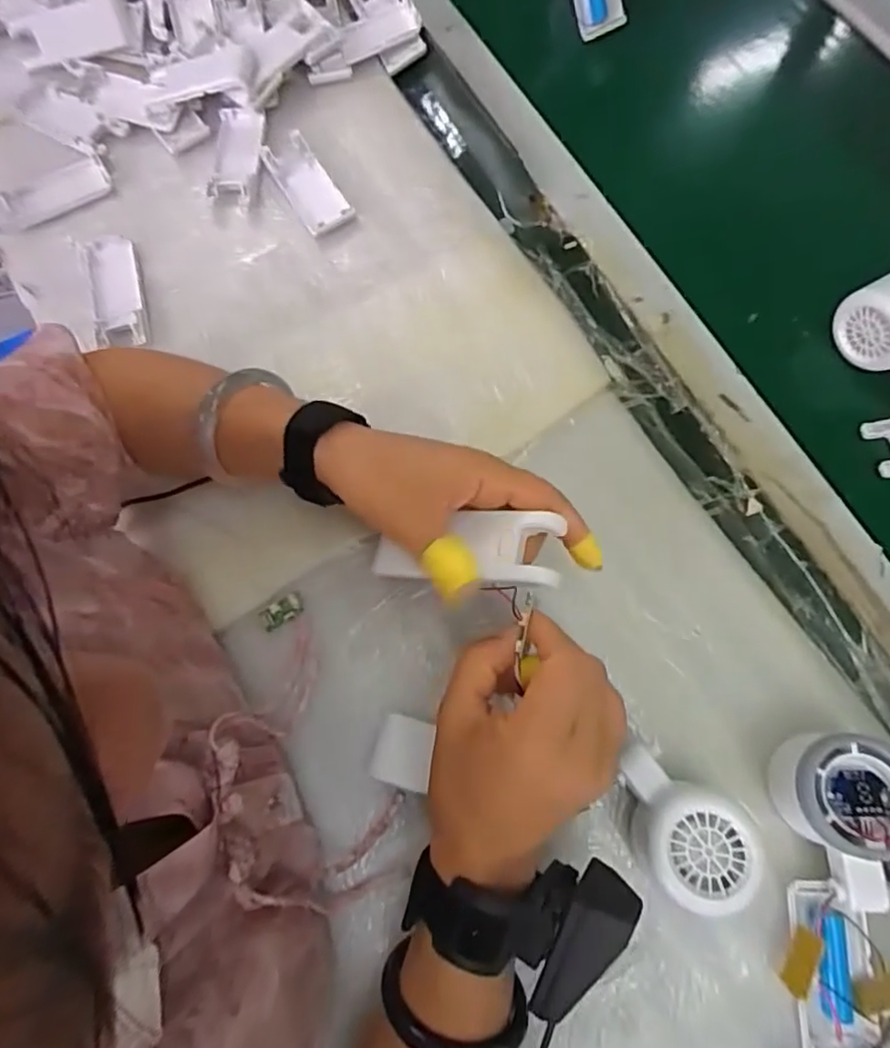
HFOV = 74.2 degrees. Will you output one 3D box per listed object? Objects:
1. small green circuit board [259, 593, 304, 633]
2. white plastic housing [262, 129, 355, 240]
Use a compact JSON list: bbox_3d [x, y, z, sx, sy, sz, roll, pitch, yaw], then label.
[{"bbox_3d":[-0.107,0.058,0.389,0.029,0.004,0.015,-30,74,-7],"label":"small green circuit board"},{"bbox_3d":[-0.114,-0.280,0.487,0.038,0.011,0.103,-29,74,-7],"label":"white plastic housing"}]

